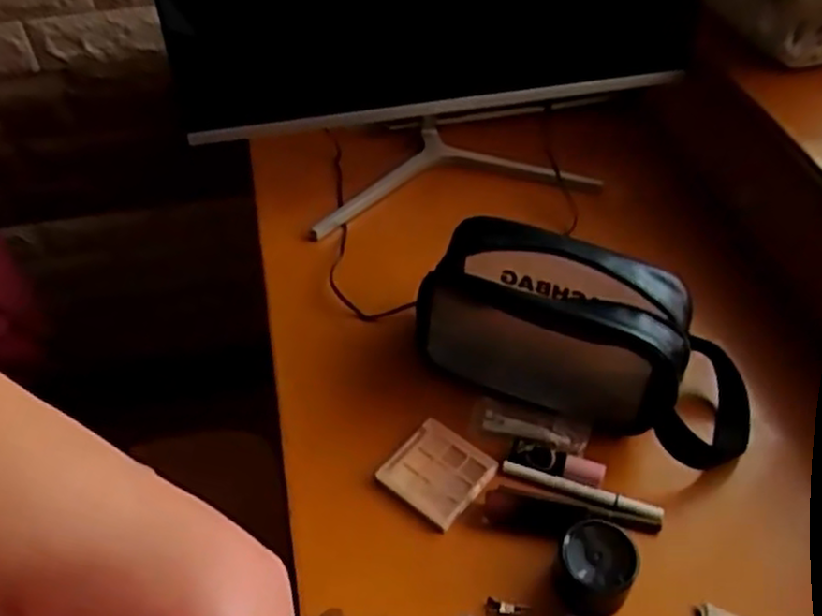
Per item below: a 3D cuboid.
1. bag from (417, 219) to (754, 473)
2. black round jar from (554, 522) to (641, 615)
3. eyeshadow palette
[{"bbox_3d":[0.141,0.017,0.598,0.270,0.116,0.107,17,51,18],"label":"bag"},{"bbox_3d":[0.126,0.176,0.505,0.049,0.040,0.056,27,54,25],"label":"black round jar"},{"bbox_3d":[0.020,0.128,0.590,0.075,0.004,0.074,28,55,26],"label":"eyeshadow palette"}]

